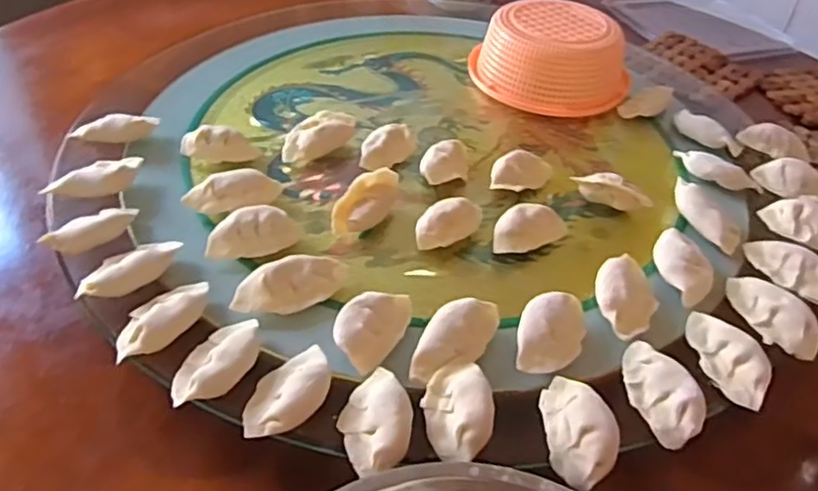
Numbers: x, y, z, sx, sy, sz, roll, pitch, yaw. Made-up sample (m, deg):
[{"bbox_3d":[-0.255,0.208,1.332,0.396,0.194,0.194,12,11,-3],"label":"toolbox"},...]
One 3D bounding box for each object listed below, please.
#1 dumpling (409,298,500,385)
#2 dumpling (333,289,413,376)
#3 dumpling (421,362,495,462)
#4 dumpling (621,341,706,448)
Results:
[{"bbox_3d":[0.031,0.060,0.434,0.036,0.025,0.077,25,46,21],"label":"dumpling"},{"bbox_3d":[-0.025,0.055,0.436,0.039,0.025,0.065,16,43,13],"label":"dumpling"},{"bbox_3d":[0.029,0.095,0.392,0.039,0.019,0.066,-4,43,-9],"label":"dumpling"},{"bbox_3d":[0.156,0.090,0.413,0.032,0.019,0.069,-8,43,-14],"label":"dumpling"}]

